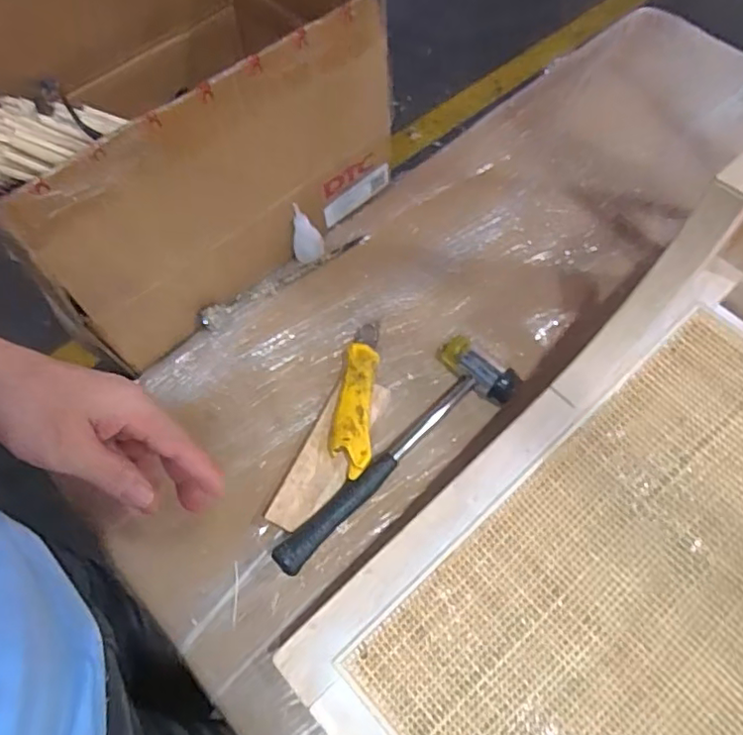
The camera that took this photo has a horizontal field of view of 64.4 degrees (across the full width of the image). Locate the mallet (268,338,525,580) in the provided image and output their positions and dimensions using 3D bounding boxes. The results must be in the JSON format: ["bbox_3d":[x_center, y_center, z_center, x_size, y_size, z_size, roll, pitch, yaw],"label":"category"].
[{"bbox_3d":[0.028,0.090,0.553,0.089,0.035,0.280,35,69,19],"label":"mallet"}]

